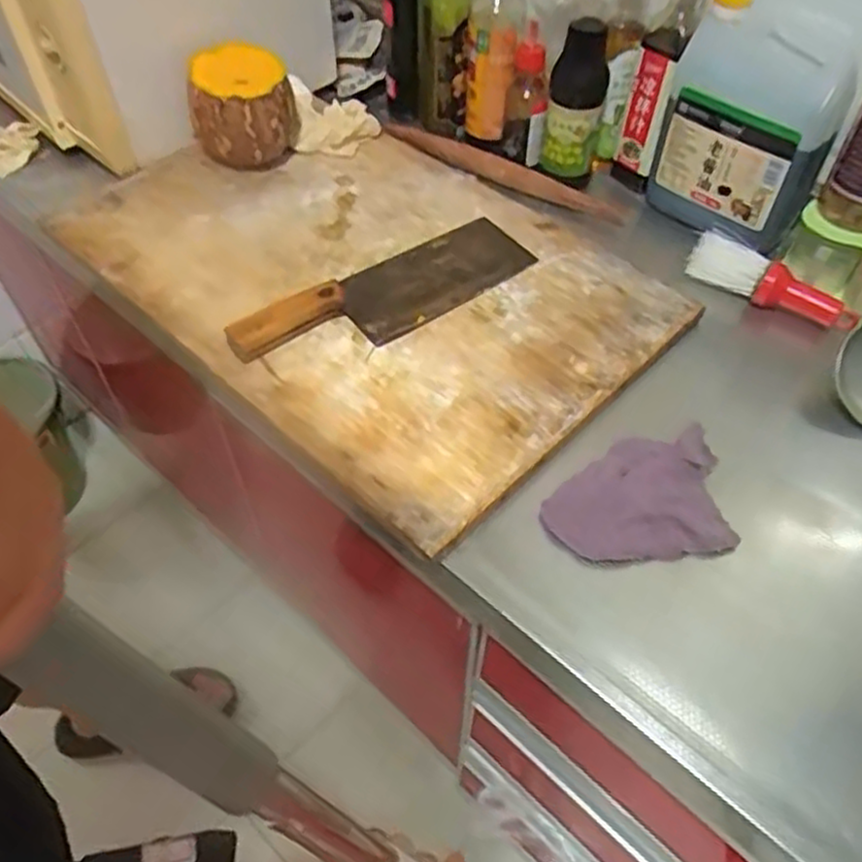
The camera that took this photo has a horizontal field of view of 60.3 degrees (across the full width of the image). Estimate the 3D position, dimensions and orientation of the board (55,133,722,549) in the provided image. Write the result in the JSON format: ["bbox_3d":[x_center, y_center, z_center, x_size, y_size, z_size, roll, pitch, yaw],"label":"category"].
[{"bbox_3d":[-0.079,-0.180,0.796,0.602,0.033,0.402,37,61,23],"label":"board"}]

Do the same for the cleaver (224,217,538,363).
[{"bbox_3d":[-0.048,-0.152,0.762,0.331,0.034,0.116,-25,57,-18],"label":"cleaver"}]

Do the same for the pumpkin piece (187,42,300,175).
[{"bbox_3d":[-0.224,-0.373,0.877,0.107,0.130,0.084,4,53,3],"label":"pumpkin piece"}]

